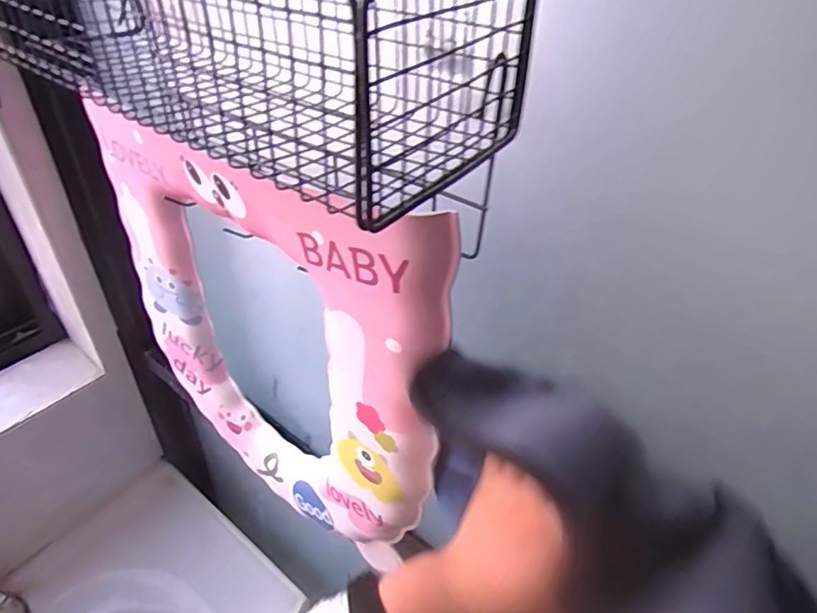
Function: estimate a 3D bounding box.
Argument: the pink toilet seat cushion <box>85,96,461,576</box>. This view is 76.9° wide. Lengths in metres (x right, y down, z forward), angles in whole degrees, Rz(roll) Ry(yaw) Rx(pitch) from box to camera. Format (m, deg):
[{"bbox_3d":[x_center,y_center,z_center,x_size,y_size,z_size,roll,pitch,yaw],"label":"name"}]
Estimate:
[{"bbox_3d":[-0.125,0.034,0.433,0.349,0.367,0.035,30,47,26],"label":"pink toilet seat cushion"}]

